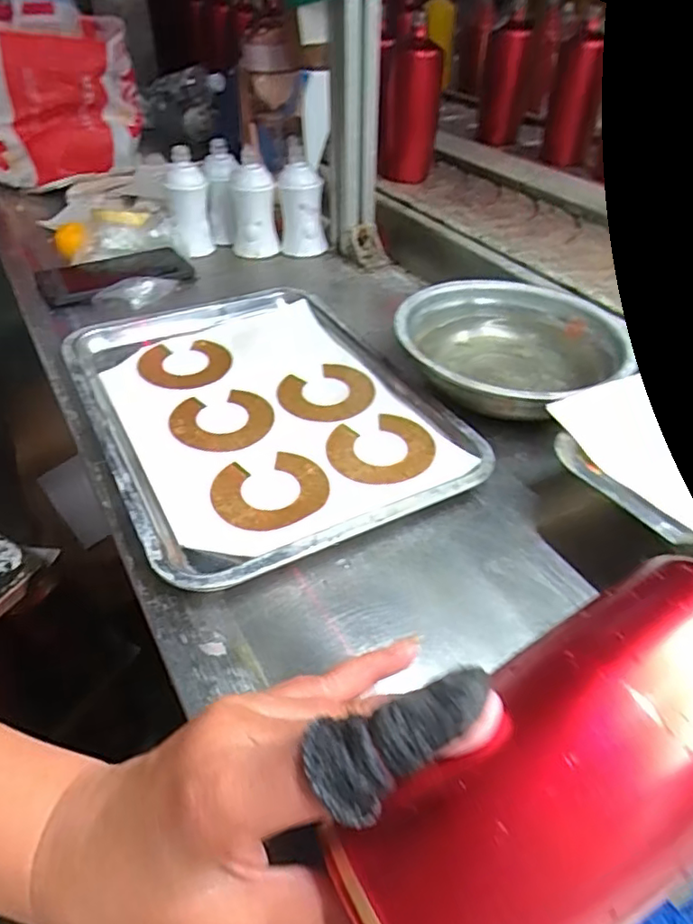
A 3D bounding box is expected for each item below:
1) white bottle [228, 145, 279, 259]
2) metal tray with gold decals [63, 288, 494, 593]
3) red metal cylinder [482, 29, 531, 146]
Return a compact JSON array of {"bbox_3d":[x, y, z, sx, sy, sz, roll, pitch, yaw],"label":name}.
[{"bbox_3d":[-0.117,-0.315,0.737,0.058,0.104,0.054,-12,45,-10],"label":"white bottle"},{"bbox_3d":[-0.070,-0.050,0.495,0.259,0.026,0.337,-21,47,-23],"label":"metal tray with gold decals"},{"bbox_3d":[0.287,-0.686,1.074,0.072,0.161,0.074,12,46,13],"label":"red metal cylinder"}]

